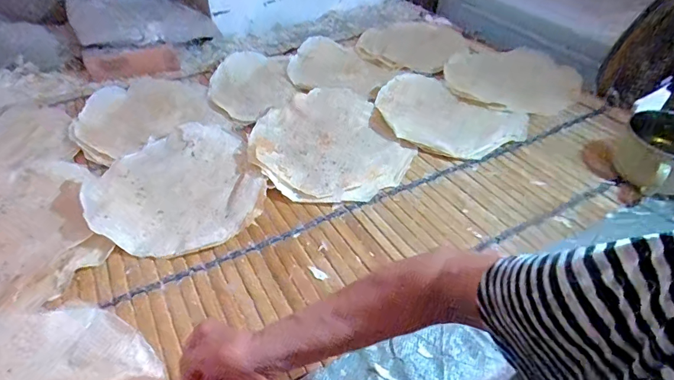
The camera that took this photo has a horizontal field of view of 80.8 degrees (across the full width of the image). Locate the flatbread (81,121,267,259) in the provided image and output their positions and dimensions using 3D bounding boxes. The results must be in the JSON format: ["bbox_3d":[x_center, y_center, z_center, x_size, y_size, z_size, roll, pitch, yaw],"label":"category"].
[{"bbox_3d":[-0.289,-0.010,0.712,0.279,0.023,0.303,1,45,-1],"label":"flatbread"}]

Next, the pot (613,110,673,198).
[{"bbox_3d":[0.591,-0.058,0.718,0.146,0.114,0.130,25,49,21],"label":"pot"}]

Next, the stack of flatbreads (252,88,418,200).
[{"bbox_3d":[-0.023,-0.099,0.794,0.287,0.029,0.332,-19,49,-21],"label":"stack of flatbreads"}]

